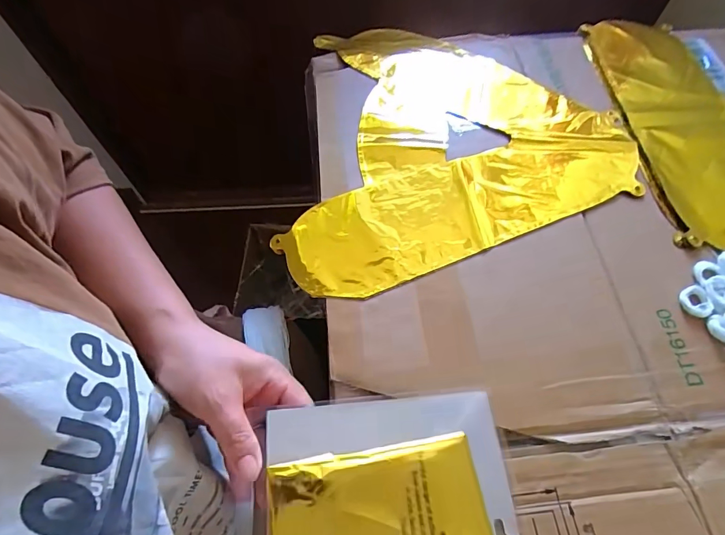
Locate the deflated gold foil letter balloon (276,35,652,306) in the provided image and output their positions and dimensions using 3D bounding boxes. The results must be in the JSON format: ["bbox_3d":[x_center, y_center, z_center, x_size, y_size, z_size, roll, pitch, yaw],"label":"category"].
[{"bbox_3d":[0.058,-0.167,0.442,0.364,0.007,0.353,-21,64,-11],"label":"deflated gold foil letter balloon"}]

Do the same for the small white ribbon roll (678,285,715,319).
[{"bbox_3d":[0.281,0.029,0.339,0.021,0.008,0.027,-12,63,-7],"label":"small white ribbon roll"}]

